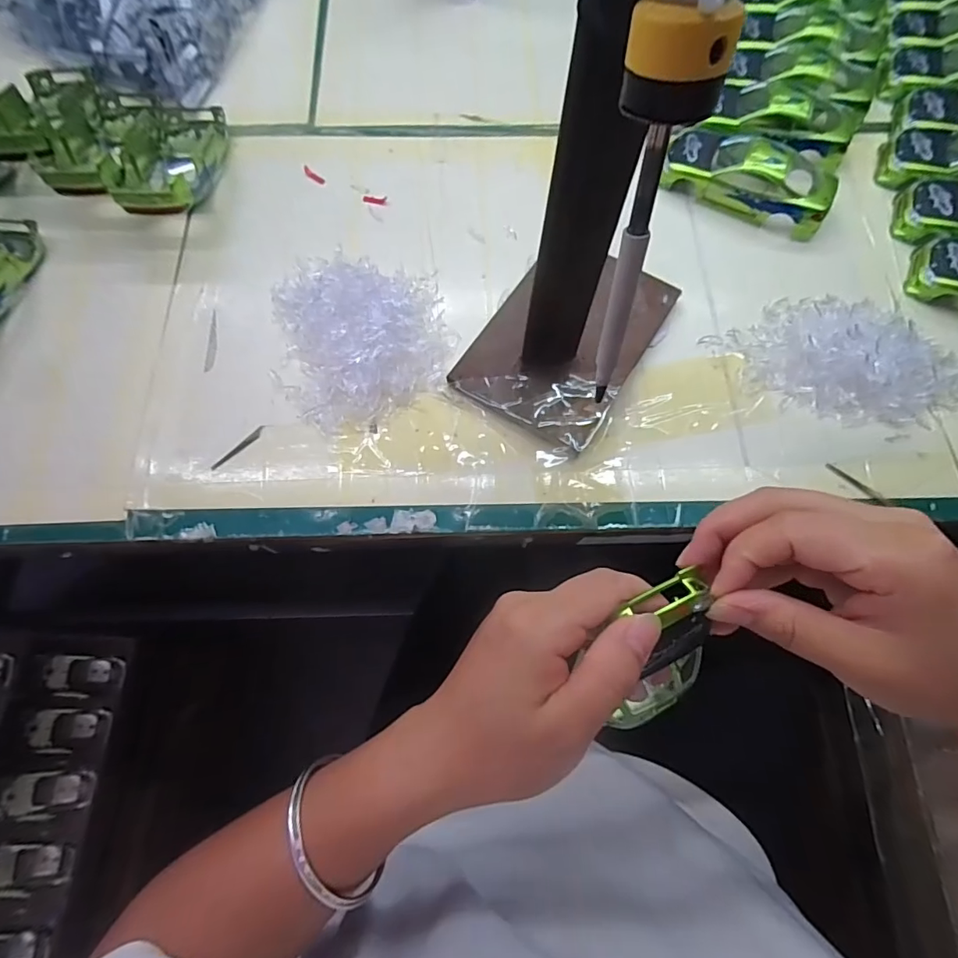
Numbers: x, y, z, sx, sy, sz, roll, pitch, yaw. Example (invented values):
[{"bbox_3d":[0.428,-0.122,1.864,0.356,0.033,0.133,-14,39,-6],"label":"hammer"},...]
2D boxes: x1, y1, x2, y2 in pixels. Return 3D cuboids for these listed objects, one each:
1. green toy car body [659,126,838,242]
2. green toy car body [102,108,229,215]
[{"bbox_3d":[0.212,-0.240,0.381,0.125,0.036,0.068,27,72,9],"label":"green toy car body"},{"bbox_3d":[-0.232,-0.246,0.372,0.061,0.043,0.138,0,70,0],"label":"green toy car body"}]

